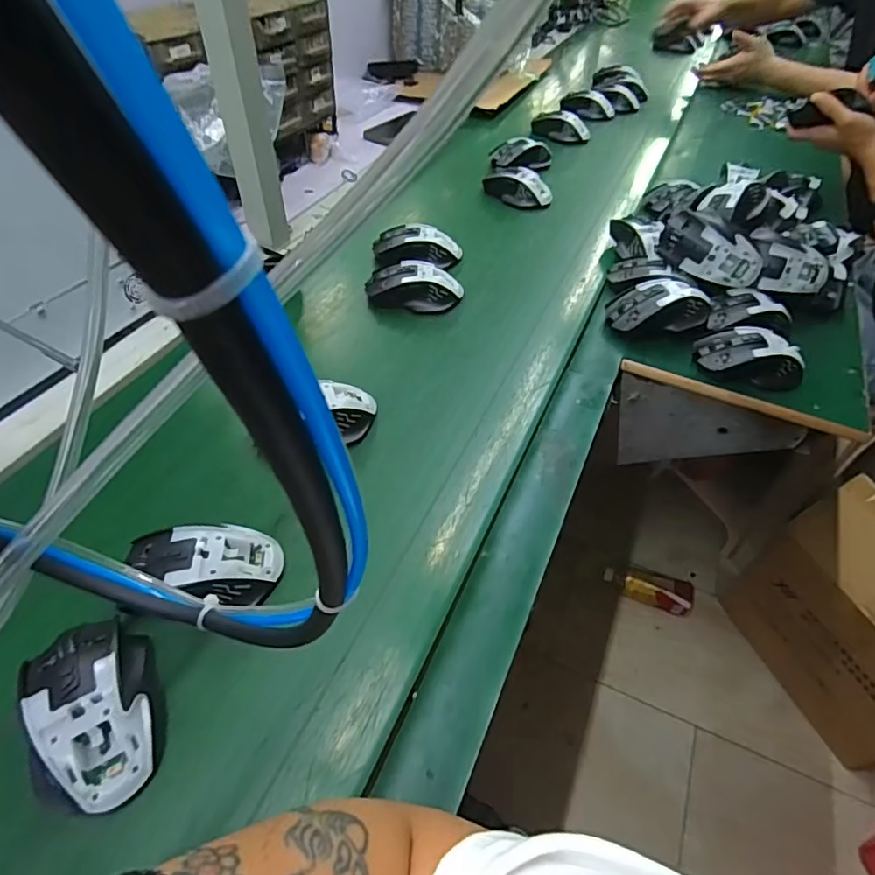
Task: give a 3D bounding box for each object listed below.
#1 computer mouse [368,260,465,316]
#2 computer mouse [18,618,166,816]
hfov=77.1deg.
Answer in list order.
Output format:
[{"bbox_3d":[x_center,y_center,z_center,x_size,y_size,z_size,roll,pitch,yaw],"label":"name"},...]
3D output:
[{"bbox_3d":[-0.028,-0.184,0.672,0.119,0.041,0.057,4,48,1],"label":"computer mouse"},{"bbox_3d":[-0.214,0.169,0.343,0.067,0.034,0.110,-21,52,-20],"label":"computer mouse"}]

